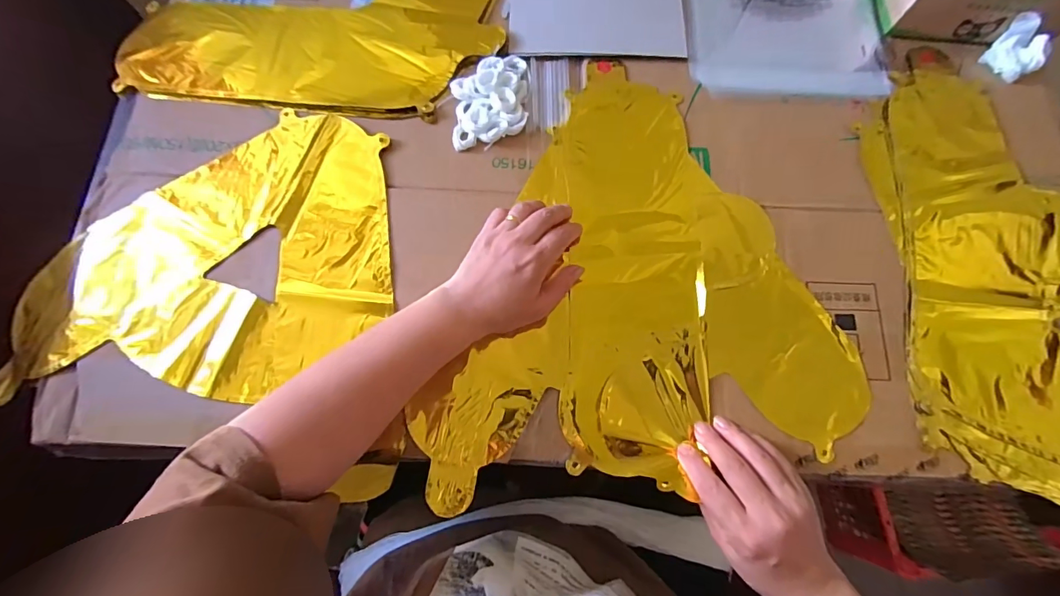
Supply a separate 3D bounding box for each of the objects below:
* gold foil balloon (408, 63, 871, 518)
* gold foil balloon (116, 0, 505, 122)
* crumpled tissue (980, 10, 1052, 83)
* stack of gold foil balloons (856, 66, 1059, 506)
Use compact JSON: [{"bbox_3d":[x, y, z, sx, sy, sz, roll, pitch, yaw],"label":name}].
[{"bbox_3d":[0.091,-0.036,0.427,0.373,0.012,0.394,-3,75,-2],"label":"gold foil balloon"},{"bbox_3d":[-0.230,-0.312,0.497,0.385,0.027,0.238,4,75,0],"label":"gold foil balloon"},{"bbox_3d":[0.511,-0.260,0.468,0.033,0.039,0.051,-43,80,-11],"label":"crumpled tissue"},{"bbox_3d":[0.448,-0.027,0.427,0.218,0.019,0.423,1,75,-1],"label":"stack of gold foil balloons"}]

